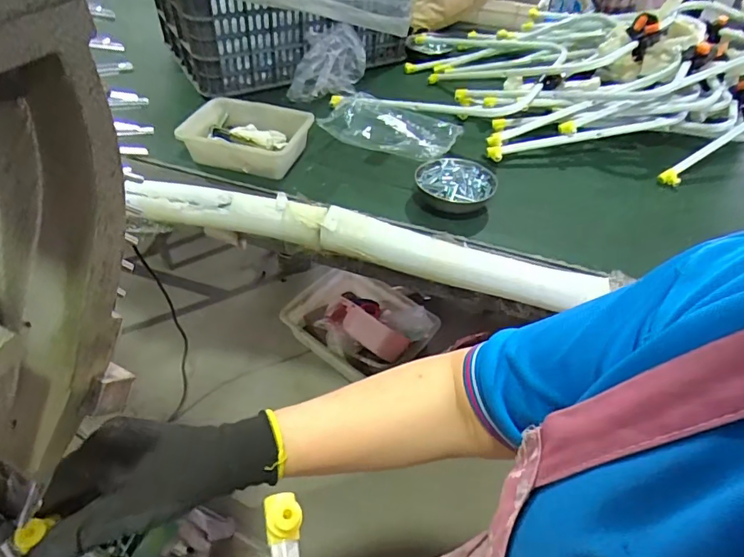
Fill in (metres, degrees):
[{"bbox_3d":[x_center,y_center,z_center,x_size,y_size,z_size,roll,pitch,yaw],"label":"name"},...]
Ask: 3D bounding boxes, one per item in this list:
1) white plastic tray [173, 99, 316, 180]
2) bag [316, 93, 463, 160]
[{"bbox_3d":[-0.256,-0.296,0.995,0.236,0.070,0.166,9,46,7],"label":"white plastic tray"},{"bbox_3d":[0.044,-0.325,1.029,0.272,0.053,0.166,17,48,14],"label":"bag"}]

